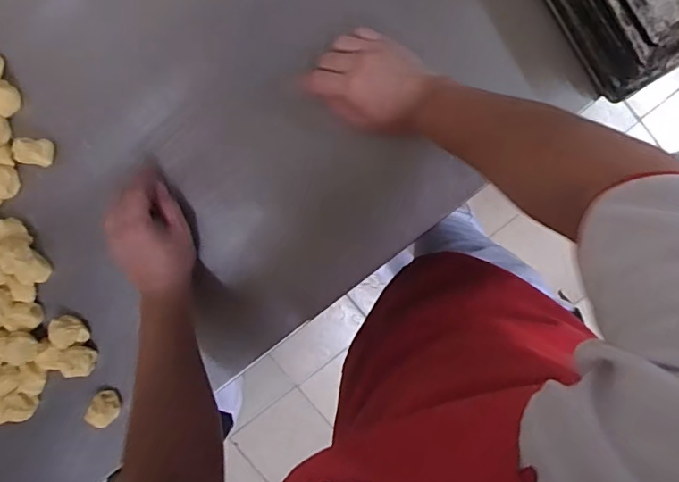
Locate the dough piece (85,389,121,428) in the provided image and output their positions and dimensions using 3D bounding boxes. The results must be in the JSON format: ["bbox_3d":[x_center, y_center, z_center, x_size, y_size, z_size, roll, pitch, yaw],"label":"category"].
[{"bbox_3d":[-0.300,0.214,0.654,0.037,0.041,0.038,1,98,5],"label":"dough piece"}]

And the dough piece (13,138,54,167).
[{"bbox_3d":[-0.367,-0.106,0.605,0.047,0.020,0.032,4,99,5],"label":"dough piece"}]

